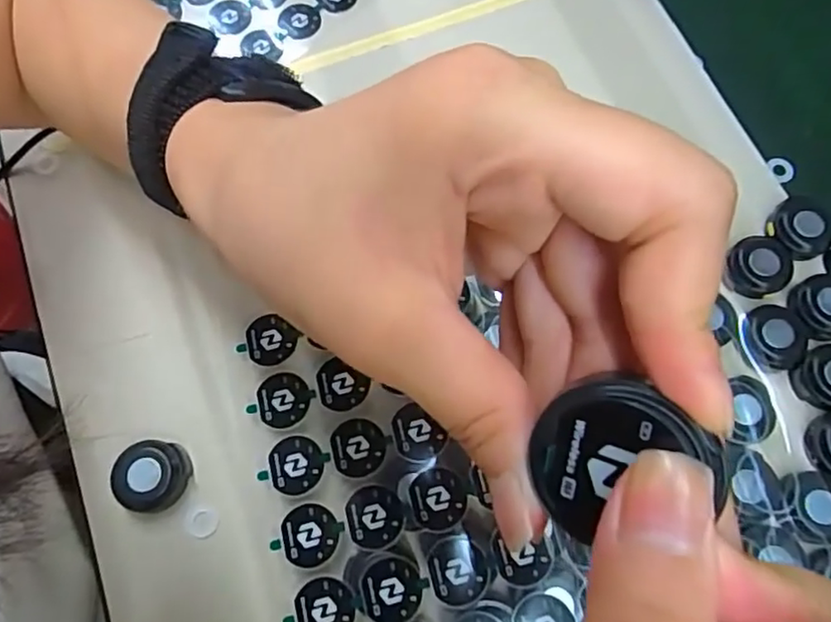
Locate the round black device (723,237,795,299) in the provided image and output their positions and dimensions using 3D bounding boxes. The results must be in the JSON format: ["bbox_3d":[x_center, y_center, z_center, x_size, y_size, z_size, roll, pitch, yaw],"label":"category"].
[{"bbox_3d":[0.167,-0.021,0.291,0.031,0.009,0.033,0,72,0],"label":"round black device"}]

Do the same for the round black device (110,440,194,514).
[{"bbox_3d":[-0.113,0.071,0.260,0.028,0.013,0.029,0,72,0],"label":"round black device"}]

